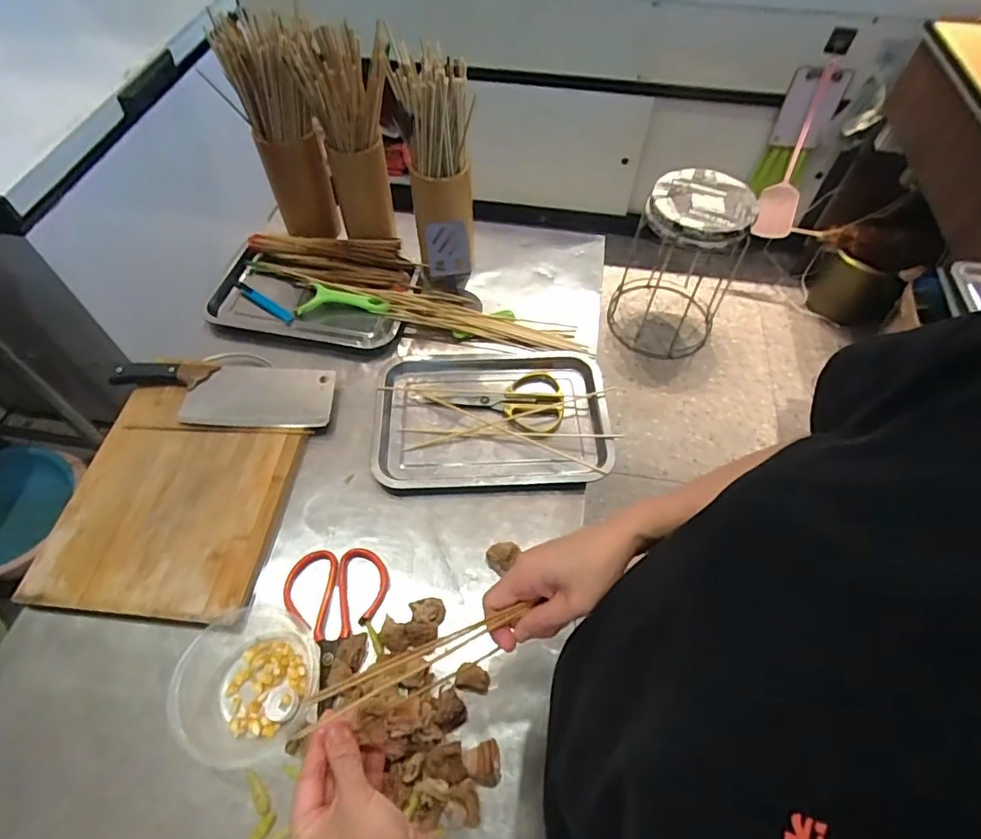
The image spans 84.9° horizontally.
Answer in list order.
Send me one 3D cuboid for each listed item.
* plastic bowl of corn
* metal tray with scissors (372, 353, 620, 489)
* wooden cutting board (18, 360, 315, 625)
[{"bbox_3d":[-0.239,0.255,0.526,0.137,0.051,0.128,-2,56,2],"label":"plastic bowl of corn"},{"bbox_3d":[0.002,-0.010,0.715,0.302,0.024,0.217,-3,56,2],"label":"metal tray with scissors"},{"bbox_3d":[-0.368,0.071,0.661,0.245,0.036,0.332,3,56,5],"label":"wooden cutting board"}]

